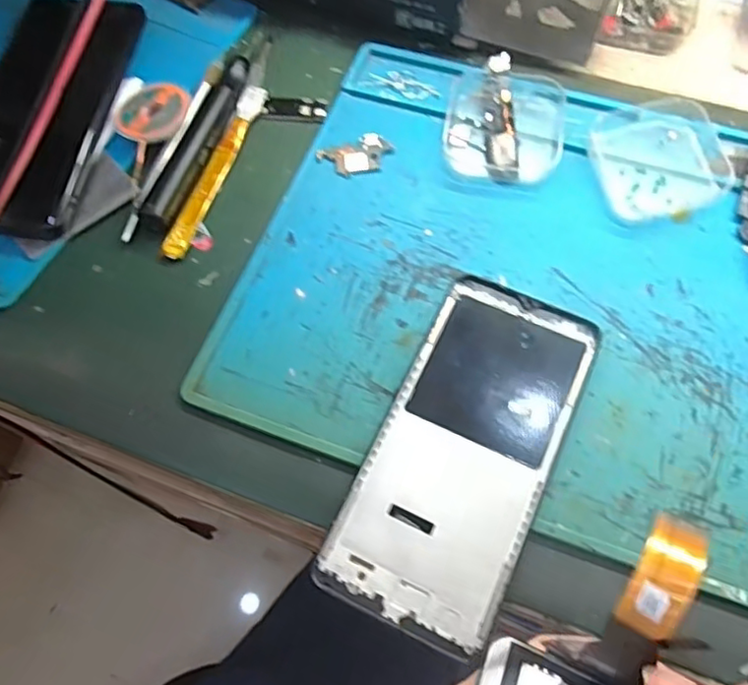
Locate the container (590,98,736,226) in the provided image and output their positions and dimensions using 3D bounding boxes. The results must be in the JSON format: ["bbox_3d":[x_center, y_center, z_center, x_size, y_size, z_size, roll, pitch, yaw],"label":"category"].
[{"bbox_3d":[0.153,-0.099,0.333,0.069,0.018,0.063,-11,65,-3],"label":"container"}]

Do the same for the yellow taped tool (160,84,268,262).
[{"bbox_3d":[-0.086,-0.098,0.347,0.012,0.007,0.122,16,67,9],"label":"yellow taped tool"}]

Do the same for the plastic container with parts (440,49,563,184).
[{"bbox_3d":[0.072,-0.122,0.343,0.061,0.023,0.065,10,66,7],"label":"plastic container with parts"}]

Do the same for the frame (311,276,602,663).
[{"bbox_3d":[0.041,0.047,0.277,0.073,0.012,0.155,23,70,12],"label":"frame"}]

